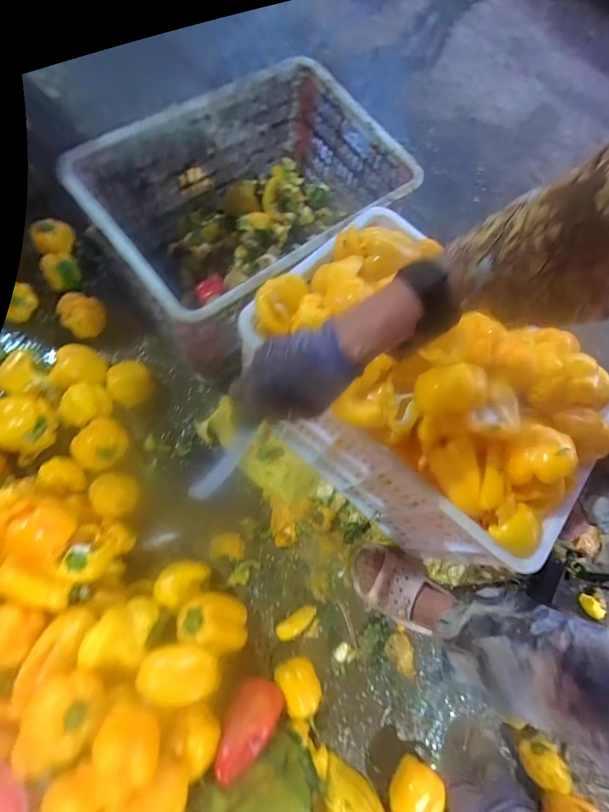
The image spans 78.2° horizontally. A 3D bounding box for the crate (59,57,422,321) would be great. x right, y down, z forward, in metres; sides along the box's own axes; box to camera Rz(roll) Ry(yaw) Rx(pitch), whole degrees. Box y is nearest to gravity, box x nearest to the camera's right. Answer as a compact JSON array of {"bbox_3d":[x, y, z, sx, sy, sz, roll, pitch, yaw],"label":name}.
[{"bbox_3d":[-0.103,-0.354,0.721,0.489,0.261,0.380,-35,75,-14],"label":"crate"}]

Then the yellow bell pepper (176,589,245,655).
[{"bbox_3d":[-0.146,0.356,0.617,0.067,0.104,0.091,-23,41,24],"label":"yellow bell pepper"}]

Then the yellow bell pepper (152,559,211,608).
[{"bbox_3d":[-0.211,0.304,0.644,0.076,0.058,0.070,1,70,-2],"label":"yellow bell pepper"}]

